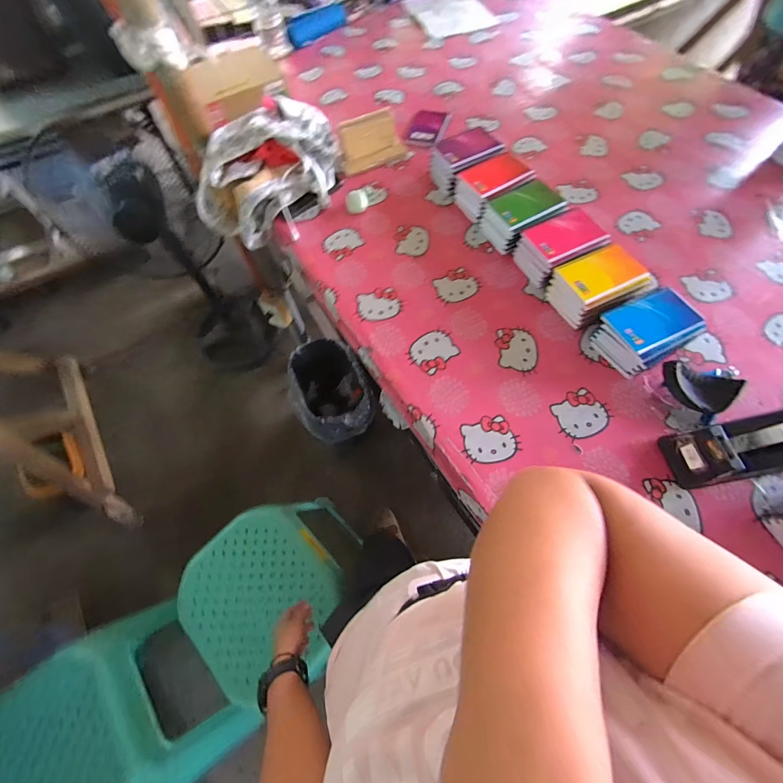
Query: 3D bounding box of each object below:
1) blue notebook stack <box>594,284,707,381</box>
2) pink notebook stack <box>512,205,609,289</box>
[{"bbox_3d":[0.418,-0.100,0.563,0.133,0.065,0.105,-26,69,-8],"label":"blue notebook stack"},{"bbox_3d":[0.315,-0.272,0.644,0.137,0.062,0.101,-27,69,-9],"label":"pink notebook stack"}]

